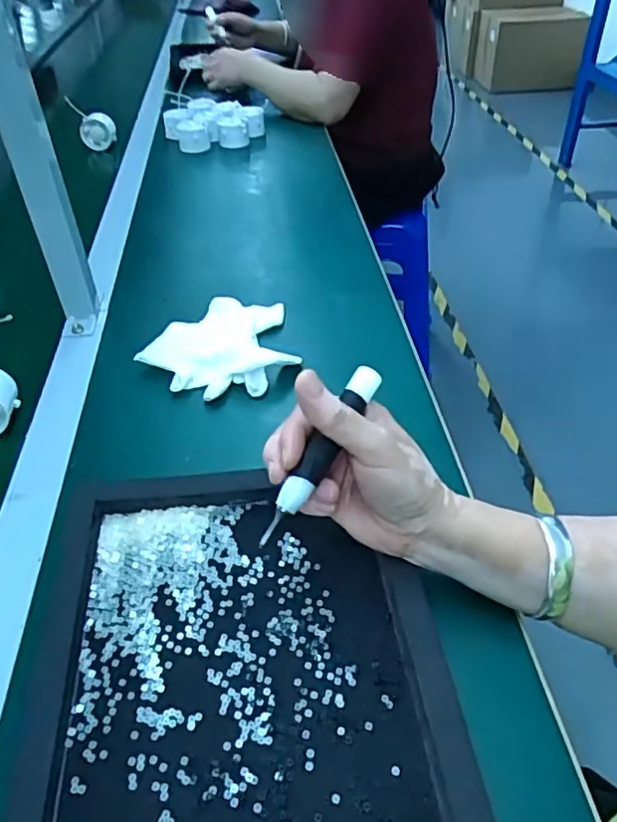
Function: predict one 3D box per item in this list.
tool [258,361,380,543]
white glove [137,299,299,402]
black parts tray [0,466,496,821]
[{"bbox_3d":[0.006,0.024,0.346,0.017,0.011,0.113,26,76,28],"label":"tool"},{"bbox_3d":[-0.067,-0.063,0.567,0.120,0.032,0.141,18,45,22],"label":"white glove"},{"bbox_3d":[-0.044,0.151,0.323,0.233,0.020,0.291,-5,42,-3],"label":"black parts tray"}]

